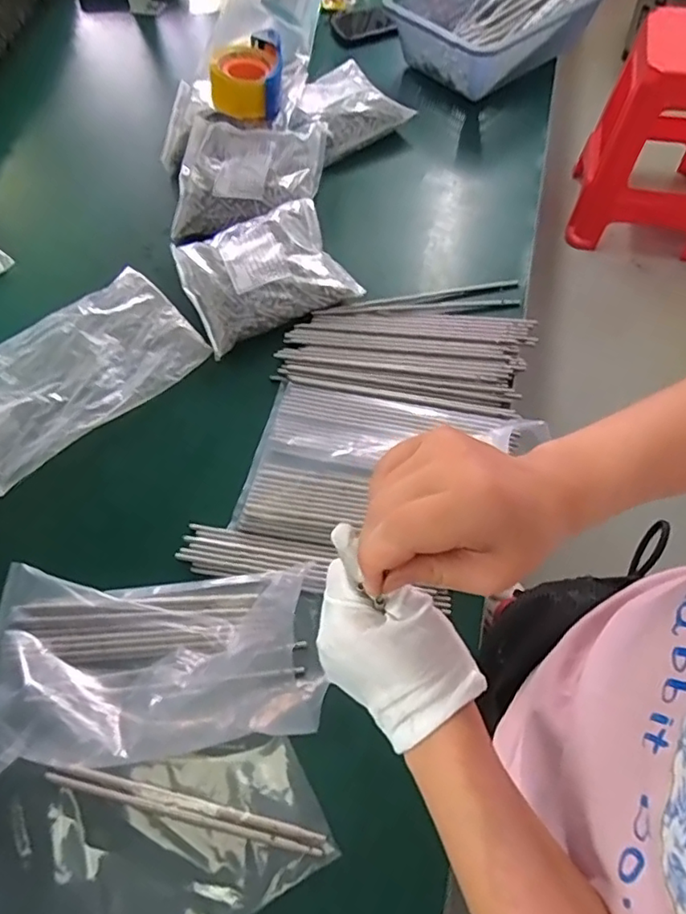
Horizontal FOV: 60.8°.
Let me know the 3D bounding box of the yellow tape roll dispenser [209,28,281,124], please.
[{"bbox_3d":[-0.137,-0.547,0.851,0.100,0.073,0.115,-1,61,2],"label":"yellow tape roll dispenser"}]

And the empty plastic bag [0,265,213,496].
[{"bbox_3d":[-0.326,-0.104,0.702,0.290,0.026,0.181,-37,66,-16],"label":"empty plastic bag"}]

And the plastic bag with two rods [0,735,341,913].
[{"bbox_3d":[-0.179,0.313,0.480,0.299,0.017,0.186,-26,63,-11],"label":"plastic bag with two rods"}]

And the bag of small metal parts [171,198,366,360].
[{"bbox_3d":[-0.100,-0.236,0.727,0.190,0.039,0.174,-21,63,-9],"label":"bag of small metal parts"}]

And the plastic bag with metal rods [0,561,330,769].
[{"bbox_3d":[-0.172,0.170,0.512,0.301,0.061,0.169,-4,61,1],"label":"plastic bag with metal rods"}]

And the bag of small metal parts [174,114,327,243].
[{"bbox_3d":[-0.129,-0.397,0.800,0.201,0.040,0.183,0,61,3],"label":"bag of small metal parts"}]

